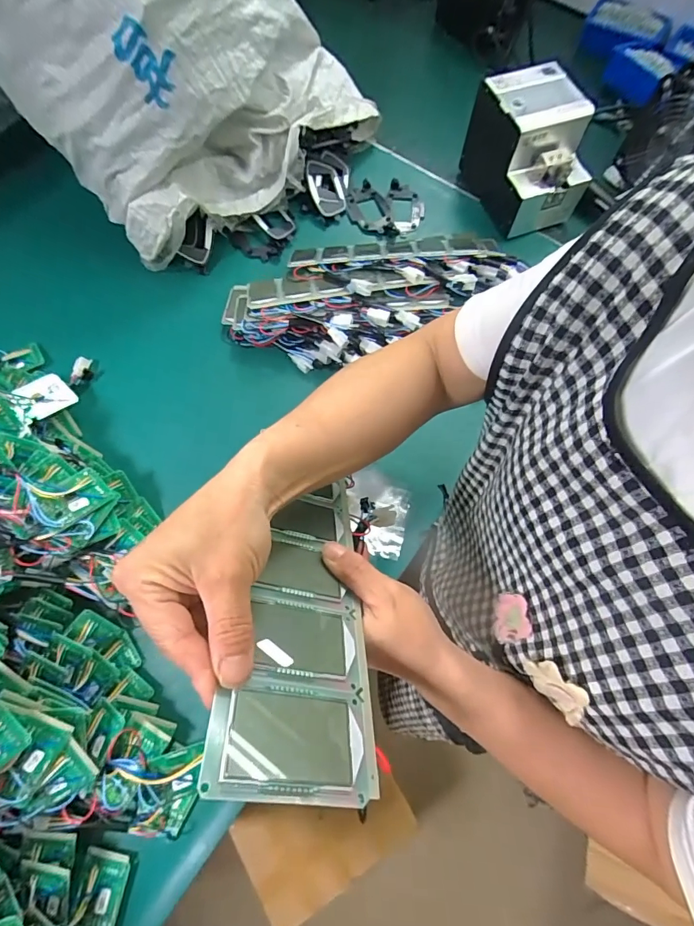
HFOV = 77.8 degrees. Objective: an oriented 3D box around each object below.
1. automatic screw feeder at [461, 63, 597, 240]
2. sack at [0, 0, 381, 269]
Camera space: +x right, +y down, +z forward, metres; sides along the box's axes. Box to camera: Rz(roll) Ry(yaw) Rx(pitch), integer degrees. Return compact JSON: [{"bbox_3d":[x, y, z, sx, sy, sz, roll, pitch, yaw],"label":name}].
[{"bbox_3d":[0.288,-0.492,0.688,0.126,0.144,0.175,-18,73,-6],"label":"automatic screw feeder"},{"bbox_3d":[-0.270,-0.620,0.576,0.429,0.413,0.450,37,75,11],"label":"sack"}]

